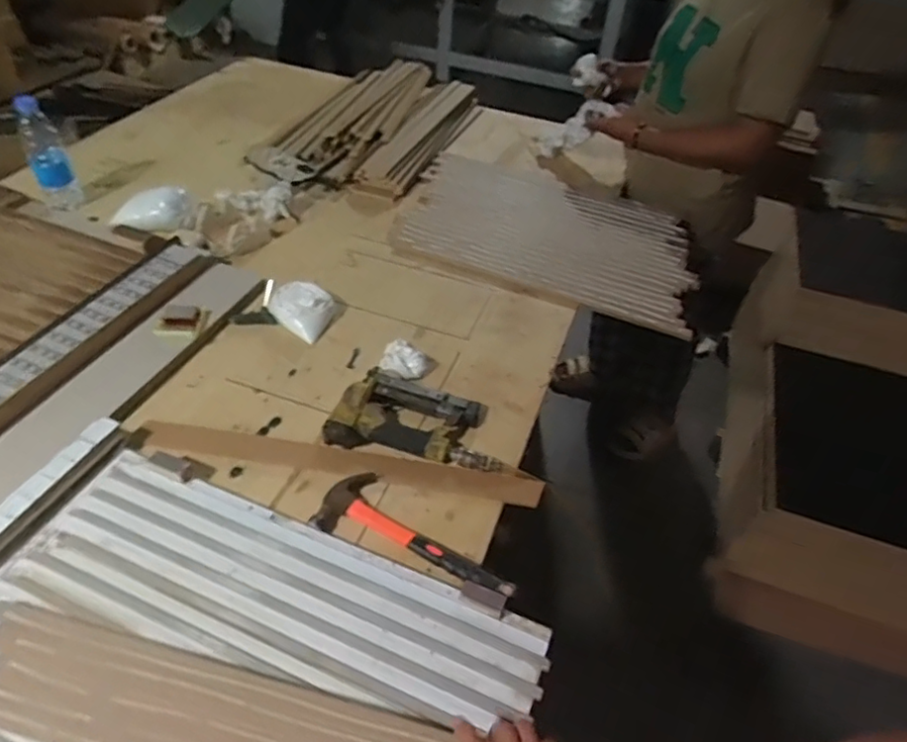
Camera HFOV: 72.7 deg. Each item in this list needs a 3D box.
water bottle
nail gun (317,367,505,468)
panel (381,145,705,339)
[{"bbox_3d":[-0.777,-0.417,1.175,0.067,0.197,0.067,-17,50,-21],"label":"water bottle"},{"bbox_3d":[-0.050,0.060,0.892,0.232,0.044,0.145,10,45,3],"label":"nail gun"},{"bbox_3d":[0.197,-0.312,1.314,0.625,0.022,0.459,19,47,12],"label":"panel"}]

